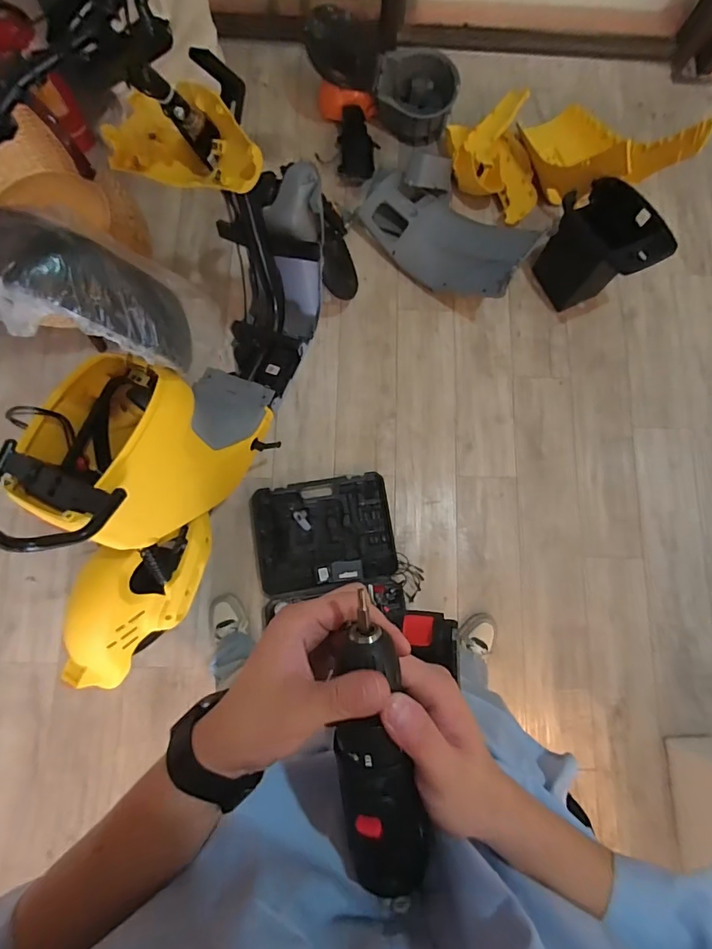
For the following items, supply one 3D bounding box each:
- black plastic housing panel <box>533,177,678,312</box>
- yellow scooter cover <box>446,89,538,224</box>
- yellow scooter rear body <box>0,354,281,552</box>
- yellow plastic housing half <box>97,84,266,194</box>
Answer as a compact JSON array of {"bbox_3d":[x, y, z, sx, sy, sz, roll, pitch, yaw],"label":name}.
[{"bbox_3d":[0.746,-0.690,1.439,0.190,0.316,0.313,-35,81,-8],"label":"black plastic housing panel"},{"bbox_3d":[0.479,-1.072,1.545,0.276,0.124,0.403,-11,78,-3],"label":"yellow scooter cover"},{"bbox_3d":[-0.465,-0.079,1.022,0.313,0.388,0.556,37,80,6],"label":"yellow scooter rear body"},{"bbox_3d":[-0.317,-0.622,0.844,0.368,0.140,0.119,22,78,20],"label":"yellow plastic housing half"}]

